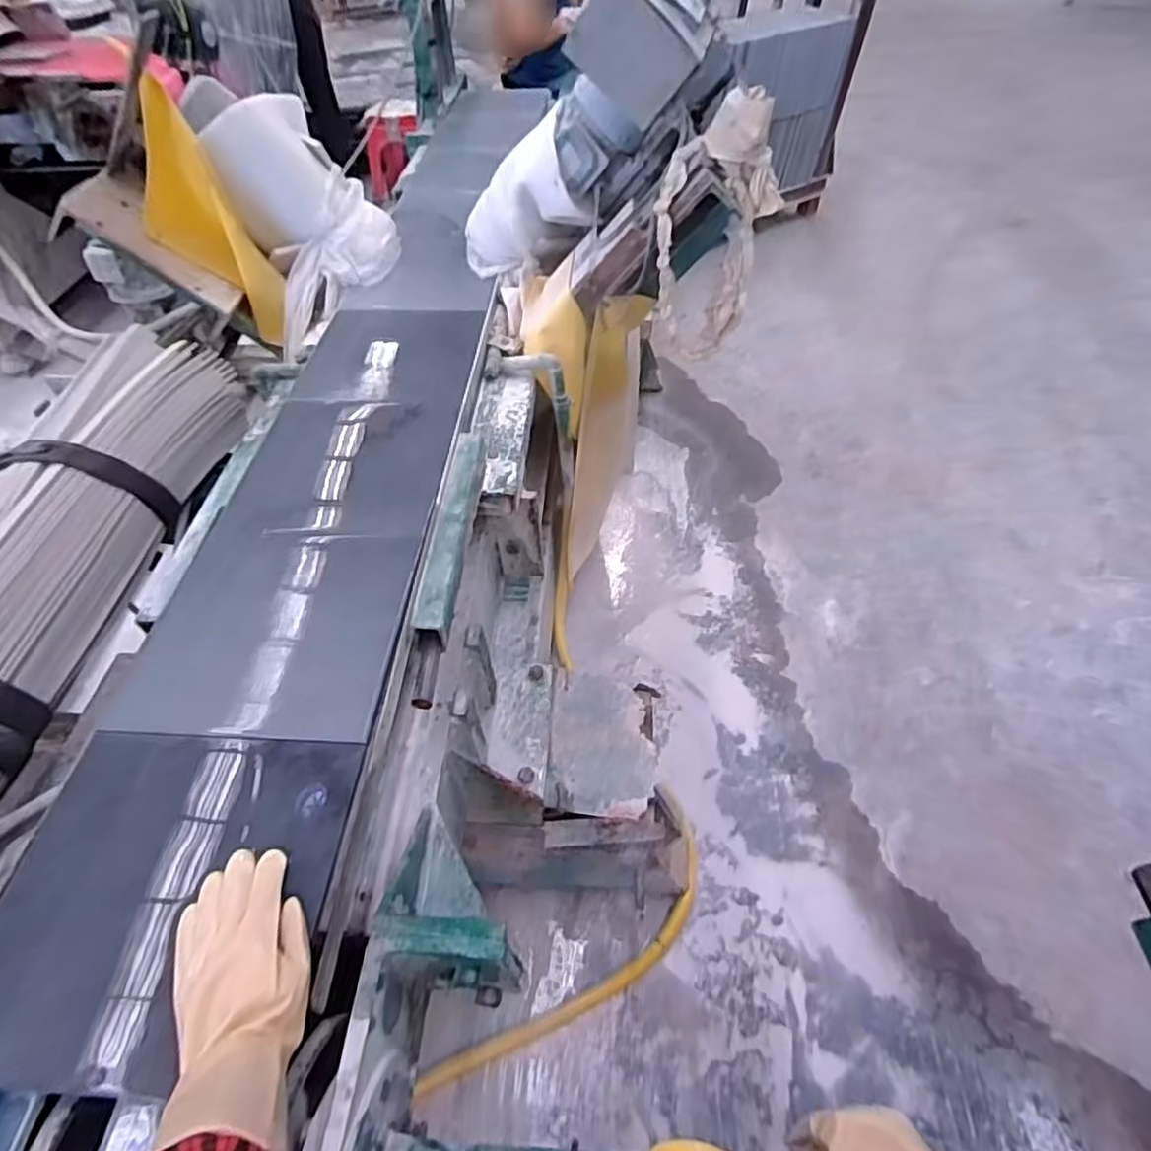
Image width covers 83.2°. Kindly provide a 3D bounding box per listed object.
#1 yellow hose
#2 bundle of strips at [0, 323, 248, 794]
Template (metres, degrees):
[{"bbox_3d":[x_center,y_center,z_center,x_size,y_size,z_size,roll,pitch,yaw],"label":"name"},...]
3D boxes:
[{"bbox_3d":[0.038,0.713,1.231,0.198,0.075,0.698,33,59,25],"label":"yellow hose"},{"bbox_3d":[-0.800,-0.026,0.992,0.245,0.202,0.877,4,51,5],"label":"bundle of strips"}]

